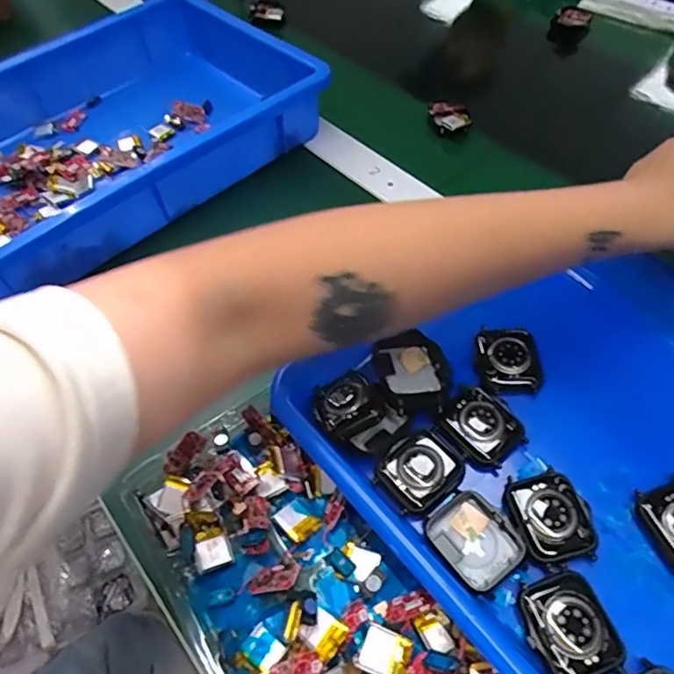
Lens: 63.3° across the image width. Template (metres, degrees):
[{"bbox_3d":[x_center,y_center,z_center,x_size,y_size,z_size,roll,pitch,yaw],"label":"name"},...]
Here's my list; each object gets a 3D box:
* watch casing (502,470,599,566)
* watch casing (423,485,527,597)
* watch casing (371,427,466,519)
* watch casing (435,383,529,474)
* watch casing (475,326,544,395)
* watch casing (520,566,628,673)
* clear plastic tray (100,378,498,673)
[{"bbox_3d":[0.107,0.090,0.276,0.036,0.009,0.044,-11,54,-4],"label":"watch casing"},{"bbox_3d":[0.069,0.101,0.274,0.035,0.009,0.044,-32,58,-18],"label":"watch casing"},{"bbox_3d":[0.045,0.072,0.295,0.042,0.013,0.038,-34,59,-19],"label":"watch casing"},{"bbox_3d":[0.081,0.049,0.305,0.041,0.011,0.043,-37,60,-21],"label":"watch casing"},{"bbox_3d":[0.102,0.014,0.328,0.036,0.012,0.042,-3,54,2],"label":"watch casing"},{"bbox_3d":[0.105,0.132,0.248,0.037,0.011,0.044,-22,55,-11],"label":"watch casing"},{"bbox_3d":[-0.021,0.131,0.266,0.107,0.042,0.238,-35,59,-19],"label":"clear plastic tray"}]

